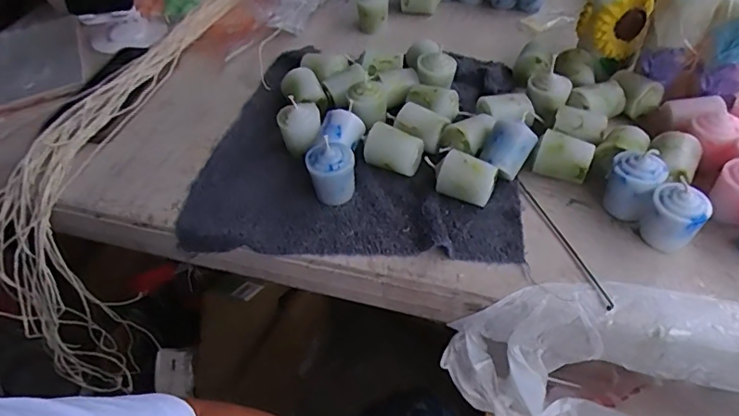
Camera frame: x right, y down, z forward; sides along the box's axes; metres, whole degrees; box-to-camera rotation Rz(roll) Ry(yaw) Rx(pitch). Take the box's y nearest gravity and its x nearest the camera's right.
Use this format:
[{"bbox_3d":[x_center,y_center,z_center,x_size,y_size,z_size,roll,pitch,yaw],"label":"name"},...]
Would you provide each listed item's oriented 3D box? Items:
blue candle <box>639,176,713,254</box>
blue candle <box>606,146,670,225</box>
[{"bbox_3d":[0.224,0.008,0.381,0.033,0.045,0.036,-38,54,-26],"label":"blue candle"},{"bbox_3d":[0.205,-0.018,0.404,0.036,0.049,0.032,24,55,26],"label":"blue candle"}]

